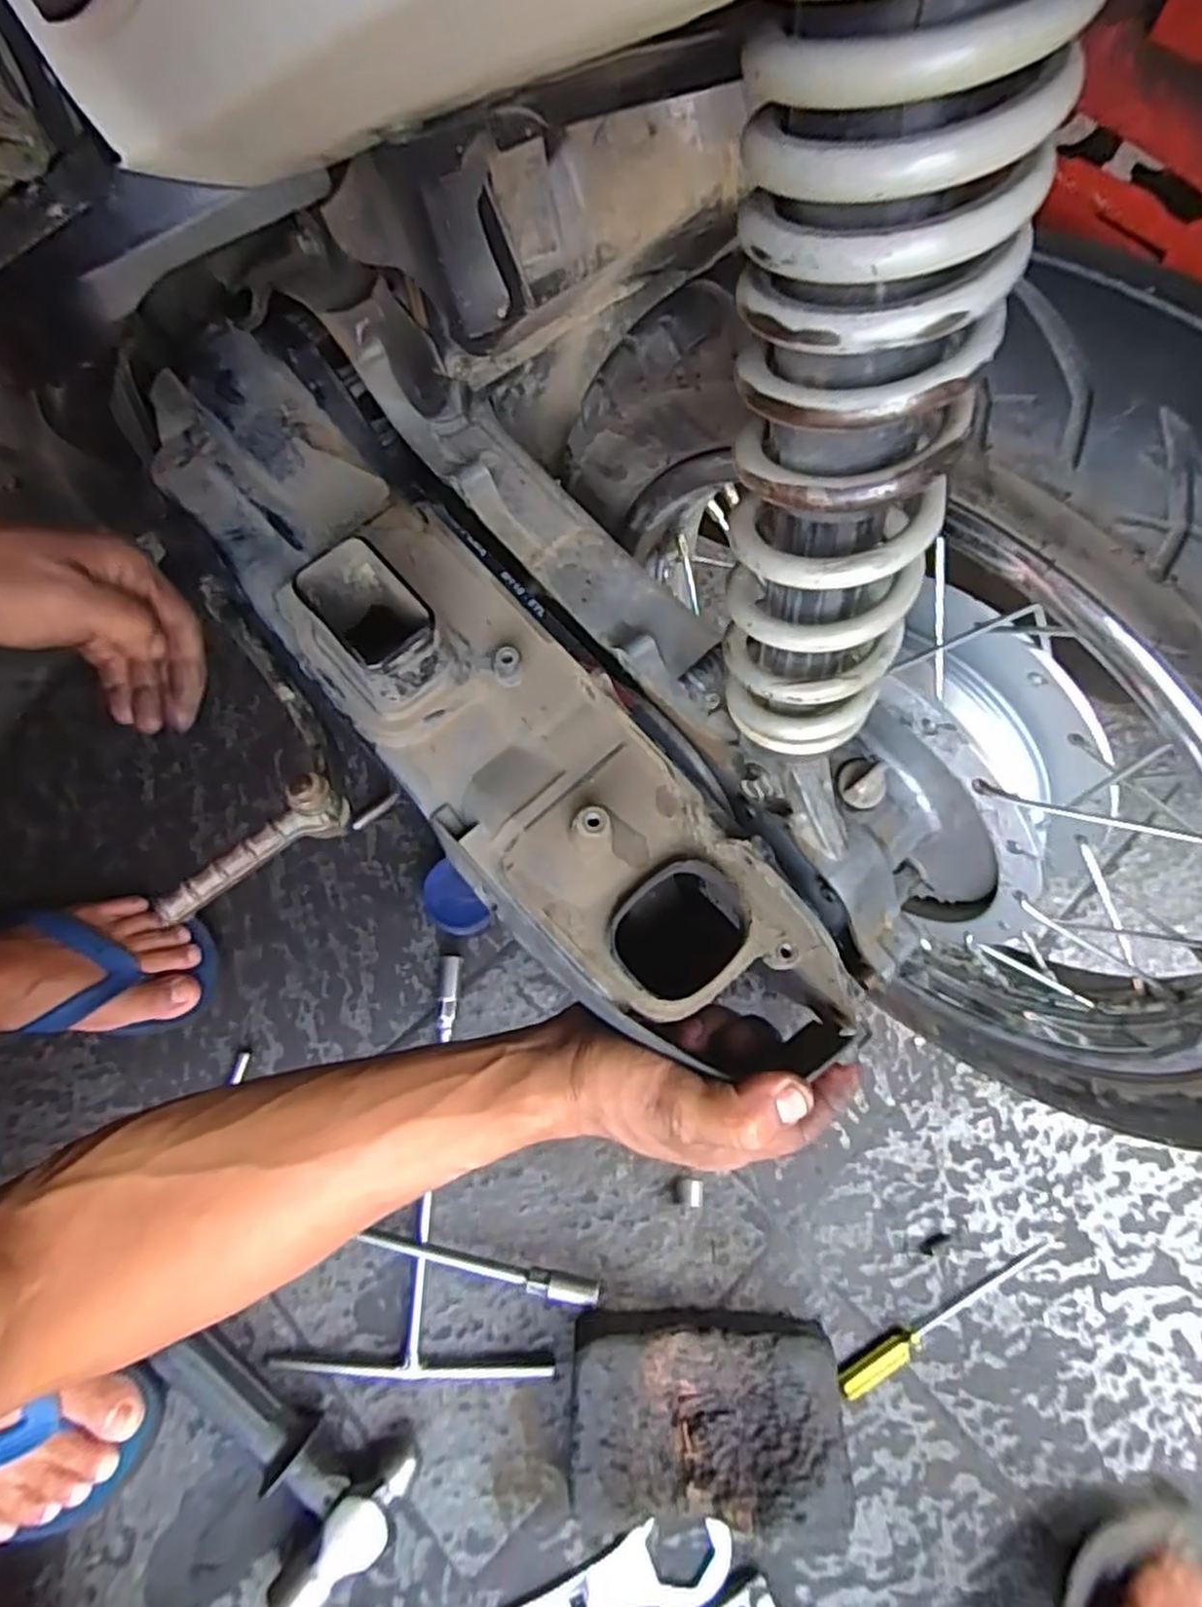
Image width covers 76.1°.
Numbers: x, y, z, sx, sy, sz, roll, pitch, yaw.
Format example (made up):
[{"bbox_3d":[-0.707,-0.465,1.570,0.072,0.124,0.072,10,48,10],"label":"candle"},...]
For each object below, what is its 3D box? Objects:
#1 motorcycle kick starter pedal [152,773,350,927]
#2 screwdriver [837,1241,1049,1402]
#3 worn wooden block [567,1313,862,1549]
[{"bbox_3d":[-0.139,0.019,0.303,0.080,0.025,0.016,-36,73,-15],"label":"motorcycle kick starter pedal"},{"bbox_3d":[0.253,0.371,0.554,0.191,0.012,0.020,-24,71,-11],"label":"screwdriver"},{"bbox_3d":[0.065,0.404,0.503,0.176,0.058,0.115,1,68,-2],"label":"worn wooden block"}]

